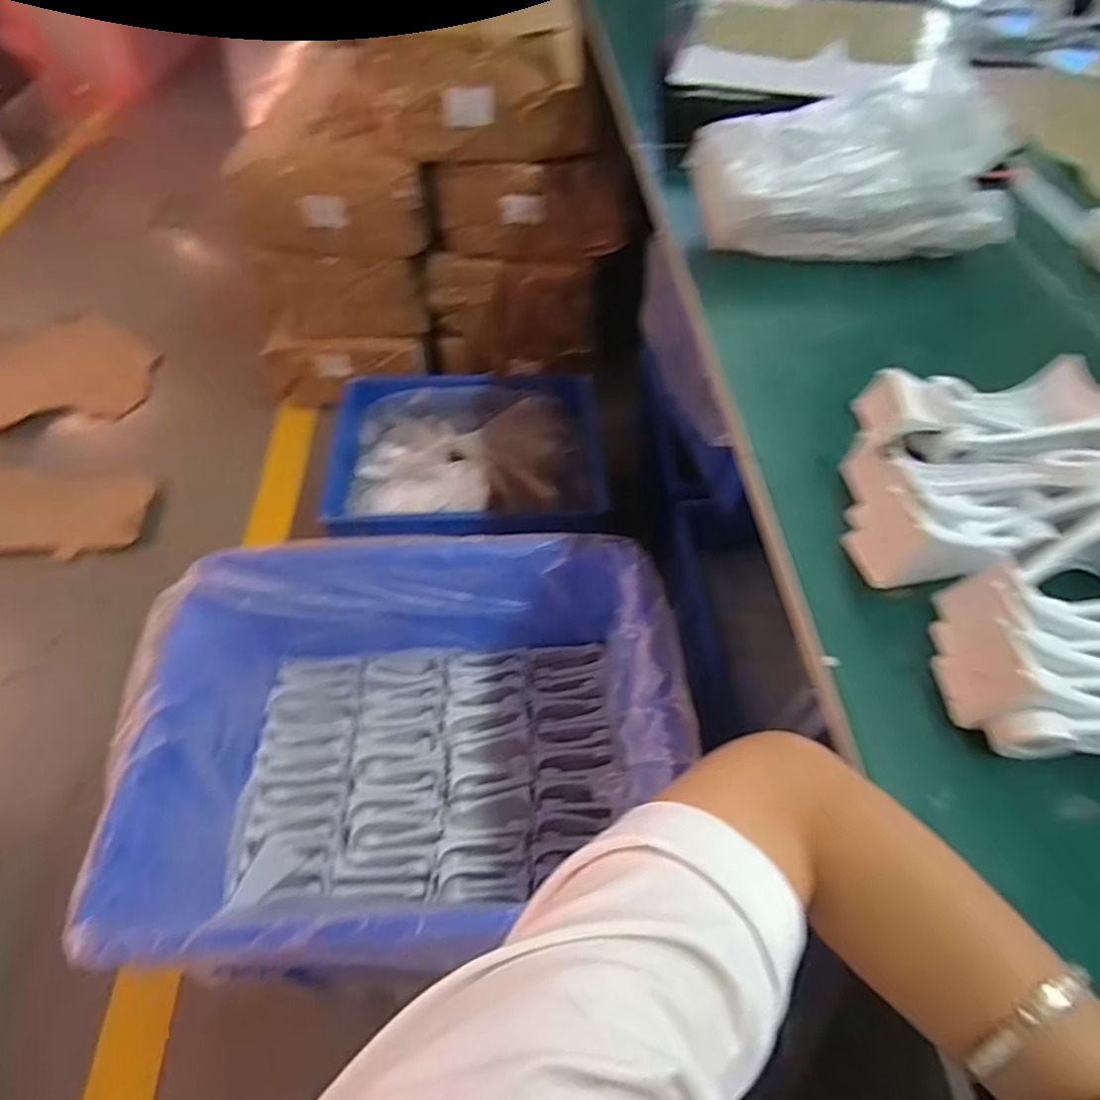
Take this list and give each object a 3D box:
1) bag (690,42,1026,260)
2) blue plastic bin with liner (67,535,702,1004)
[{"bbox_3d":[0.294,-0.375,0.601,0.296,0.143,0.126,6,52,1],"label":"bag"},{"bbox_3d":[-0.147,0.231,0.743,0.558,0.304,0.402,-5,52,-8],"label":"blue plastic bin with liner"}]

